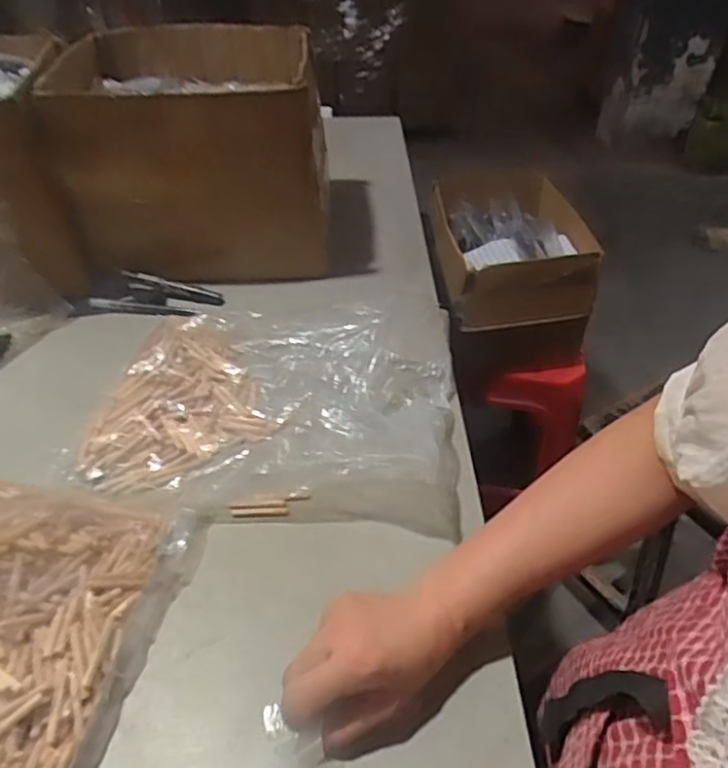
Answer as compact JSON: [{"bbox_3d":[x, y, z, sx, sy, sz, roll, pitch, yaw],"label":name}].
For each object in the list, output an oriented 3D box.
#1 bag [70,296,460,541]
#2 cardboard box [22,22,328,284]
[{"bbox_3d":[-0.091,0.012,0.607,0.364,0.085,0.261,4,42,3],"label":"bag"},{"bbox_3d":[-0.243,-0.343,0.887,0.341,0.250,0.412,-5,43,-5],"label":"cardboard box"}]

